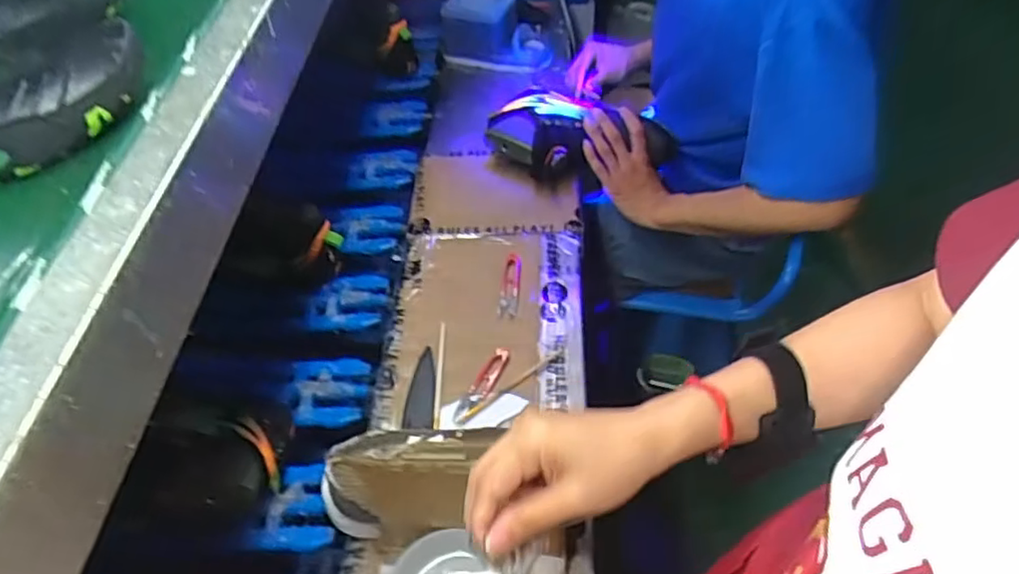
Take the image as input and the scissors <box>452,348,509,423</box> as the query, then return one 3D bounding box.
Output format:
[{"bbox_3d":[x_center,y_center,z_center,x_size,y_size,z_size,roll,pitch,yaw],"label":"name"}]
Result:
[{"bbox_3d":[-0.030,0.109,0.697,0.023,0.005,0.103,25,56,20],"label":"scissors"}]

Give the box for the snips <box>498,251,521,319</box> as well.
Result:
[{"bbox_3d":[0.001,-0.005,0.788,0.024,0.011,0.094,3,52,4],"label":"snips"}]

